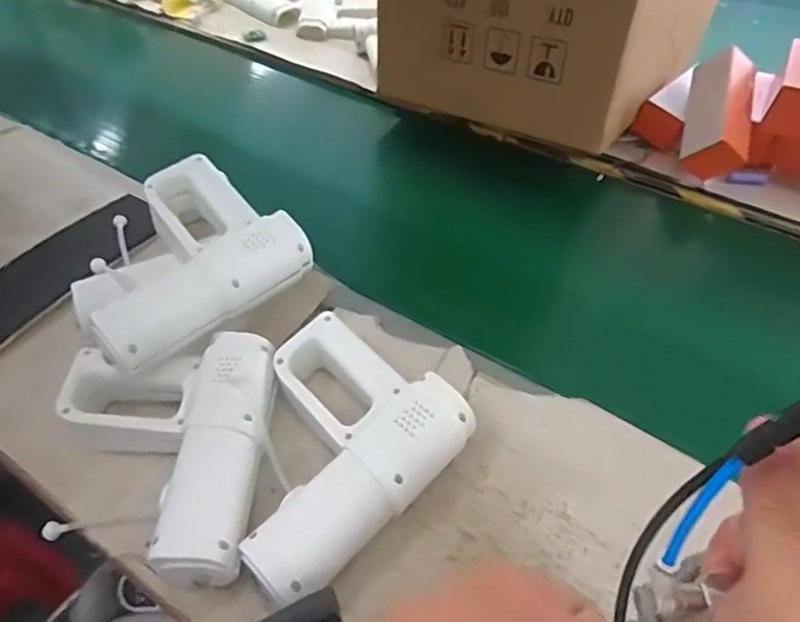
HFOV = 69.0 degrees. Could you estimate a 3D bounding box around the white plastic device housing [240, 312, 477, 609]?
[{"bbox_3d":[-0.068,0.110,0.501,0.206,0.057,0.186,-36,56,-28],"label":"white plastic device housing"}]

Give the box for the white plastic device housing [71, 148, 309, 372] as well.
[{"bbox_3d":[-0.223,-0.052,0.584,0.211,0.074,0.184,-35,56,-27],"label":"white plastic device housing"}]

